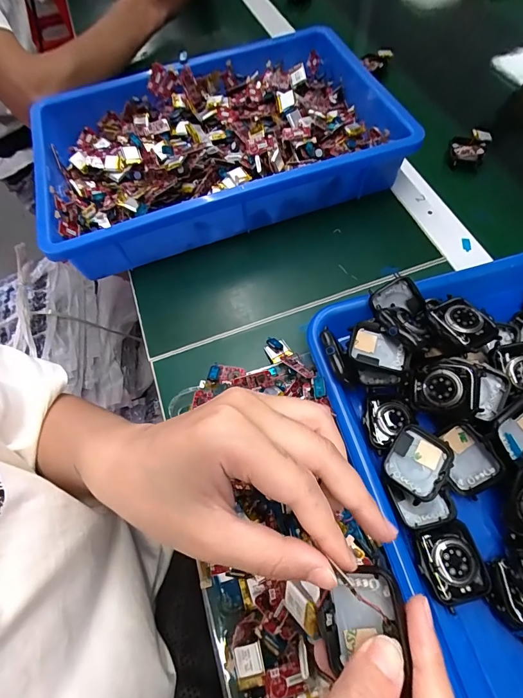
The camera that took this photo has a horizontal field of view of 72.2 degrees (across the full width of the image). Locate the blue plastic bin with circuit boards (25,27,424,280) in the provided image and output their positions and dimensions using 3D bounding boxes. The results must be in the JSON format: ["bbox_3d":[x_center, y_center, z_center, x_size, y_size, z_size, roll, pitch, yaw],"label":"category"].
[{"bbox_3d":[-0.055,-0.232,0.384,0.353,0.069,0.246,-17,64,-5],"label":"blue plastic bin with circuit boards"}]

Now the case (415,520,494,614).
[{"bbox_3d":[0.114,0.128,0.215,0.037,0.007,0.040,-16,64,-5],"label":"case"}]

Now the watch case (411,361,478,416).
[{"bbox_3d":[0.121,0.026,0.241,0.039,0.008,0.034,-2,84,38],"label":"watch case"}]

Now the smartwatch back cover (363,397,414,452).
[{"bbox_3d":[0.090,0.052,0.255,0.034,0.014,0.035,-13,63,-3],"label":"smartwatch back cover"}]

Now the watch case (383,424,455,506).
[{"bbox_3d":[0.103,0.075,0.236,0.036,0.011,0.042,36,71,19],"label":"watch case"}]

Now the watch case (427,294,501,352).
[{"bbox_3d":[0.142,-0.018,0.252,0.034,0.008,0.042,-27,65,-10],"label":"watch case"}]

